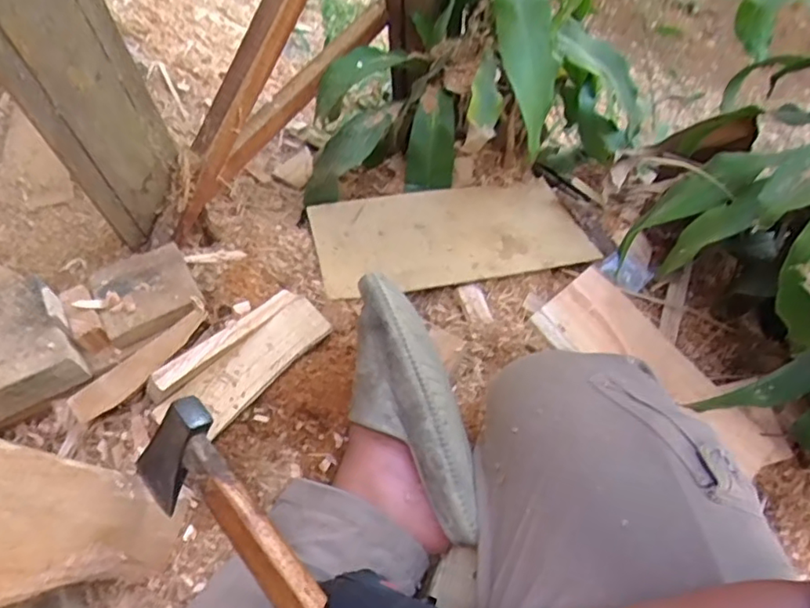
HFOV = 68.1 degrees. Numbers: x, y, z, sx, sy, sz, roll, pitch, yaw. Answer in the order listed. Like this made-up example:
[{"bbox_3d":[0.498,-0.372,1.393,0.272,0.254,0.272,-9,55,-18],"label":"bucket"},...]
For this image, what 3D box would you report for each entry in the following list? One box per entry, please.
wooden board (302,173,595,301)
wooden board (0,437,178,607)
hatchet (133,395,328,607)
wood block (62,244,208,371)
[{"bbox_3d":[0.063,-0.111,0.907,0.386,0.017,0.230,-11,46,-11],"label":"wooden board"},{"bbox_3d":[-0.281,0.180,0.475,0.027,0.268,0.113,10,68,23],"label":"wooden board"},{"bbox_3d":[-0.101,0.208,0.483,0.320,0.104,0.036,37,23,23],"label":"hatchet"},{"bbox_3d":[-0.302,-0.006,0.670,0.132,0.049,0.101,-25,62,-13],"label":"wood block"}]

